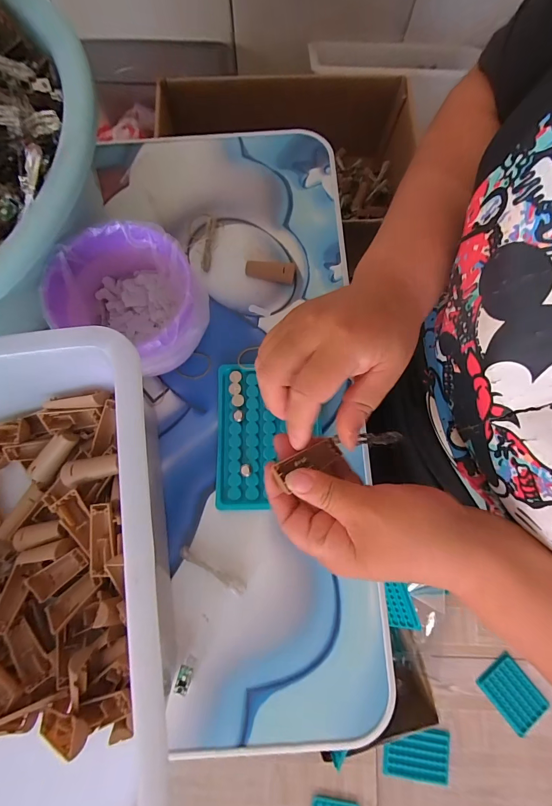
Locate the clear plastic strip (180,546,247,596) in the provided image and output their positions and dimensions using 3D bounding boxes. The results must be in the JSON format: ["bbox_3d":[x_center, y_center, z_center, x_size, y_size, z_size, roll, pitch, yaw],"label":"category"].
[{"bbox_3d":[-0.054,0.142,0.296,0.064,0.004,0.009,29,79,6],"label":"clear plastic strip"}]

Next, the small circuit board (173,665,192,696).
[{"bbox_3d":[-0.073,0.216,0.271,0.011,0.004,0.020,19,74,-25],"label":"small circuit board"}]

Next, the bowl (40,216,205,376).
[{"bbox_3d":[-0.113,-0.079,0.303,0.114,0.089,0.105,17,78,4],"label":"bowl"}]

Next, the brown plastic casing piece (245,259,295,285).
[{"bbox_3d":[-0.006,-0.134,0.356,0.051,0.004,0.021,7,96,11],"label":"brown plastic casing piece"}]

